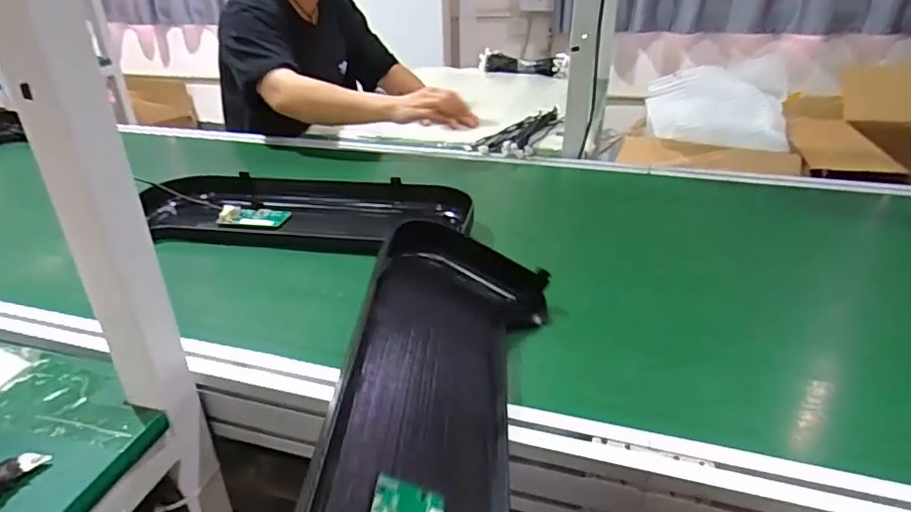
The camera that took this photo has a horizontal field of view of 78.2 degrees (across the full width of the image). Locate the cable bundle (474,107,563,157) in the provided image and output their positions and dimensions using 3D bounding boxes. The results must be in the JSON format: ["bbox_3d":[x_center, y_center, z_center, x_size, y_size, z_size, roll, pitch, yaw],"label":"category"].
[{"bbox_3d":[0.134,-0.256,1.134,0.113,0.032,0.253,13,32,25],"label":"cable bundle"}]

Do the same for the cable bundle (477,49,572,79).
[{"bbox_3d":[0.204,-0.565,1.654,0.268,0.071,0.050,10,31,20],"label":"cable bundle"}]

